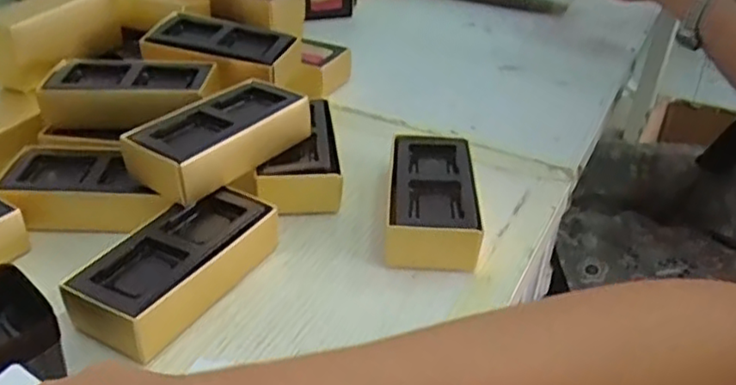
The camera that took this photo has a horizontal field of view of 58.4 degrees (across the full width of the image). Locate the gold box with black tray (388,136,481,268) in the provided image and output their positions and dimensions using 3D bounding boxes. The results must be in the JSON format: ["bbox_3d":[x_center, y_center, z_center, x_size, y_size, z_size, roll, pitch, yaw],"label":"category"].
[{"bbox_3d":[0.042,0.005,0.439,0.054,0.035,0.111,3,33,1],"label":"gold box with black tray"}]

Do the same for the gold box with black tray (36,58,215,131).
[{"bbox_3d":[-0.174,-0.072,0.484,0.112,0.033,0.054,1,33,-1],"label":"gold box with black tray"}]

